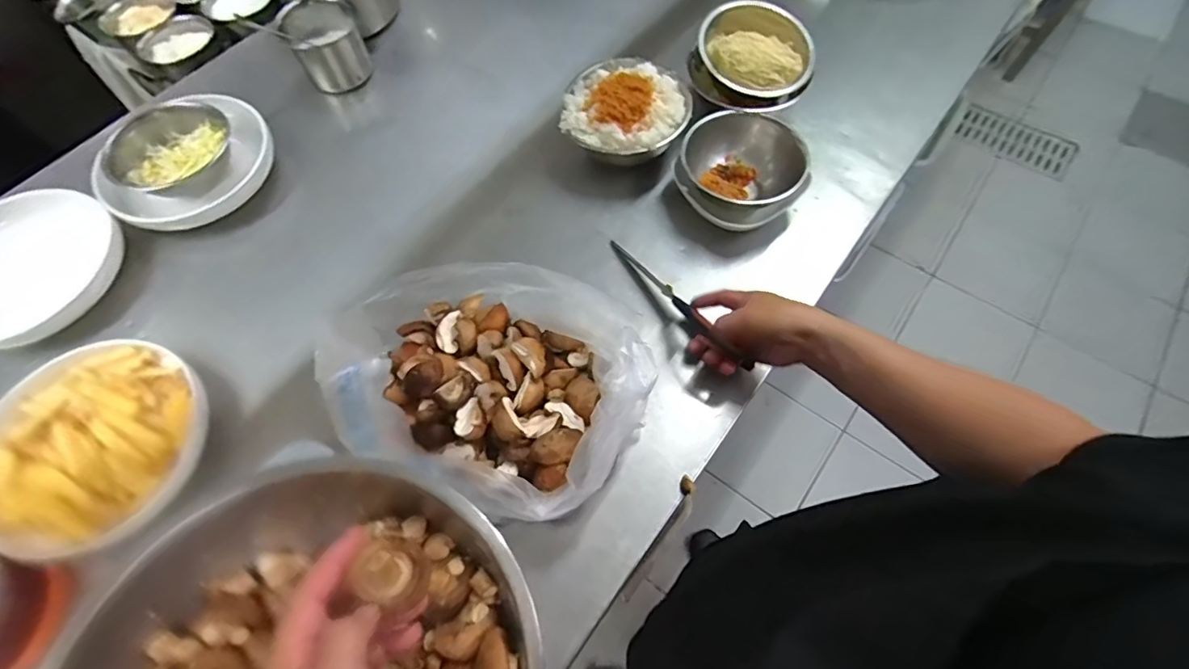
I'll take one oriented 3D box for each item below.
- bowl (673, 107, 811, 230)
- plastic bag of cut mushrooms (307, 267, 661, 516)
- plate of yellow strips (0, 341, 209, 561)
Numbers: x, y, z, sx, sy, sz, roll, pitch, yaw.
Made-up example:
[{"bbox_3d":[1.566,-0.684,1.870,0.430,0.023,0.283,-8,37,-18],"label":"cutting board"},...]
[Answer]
[{"bbox_3d":[0.187,-0.207,0.686,0.148,0.060,0.147,-1,64,2],"label":"bowl"},{"bbox_3d":[-0.098,0.044,0.544,0.290,0.098,0.223,18,66,11],"label":"plastic bag of cut mushrooms"},{"bbox_3d":[-0.527,0.109,0.563,0.209,0.037,0.209,-1,64,2],"label":"plate of yellow strips"}]

